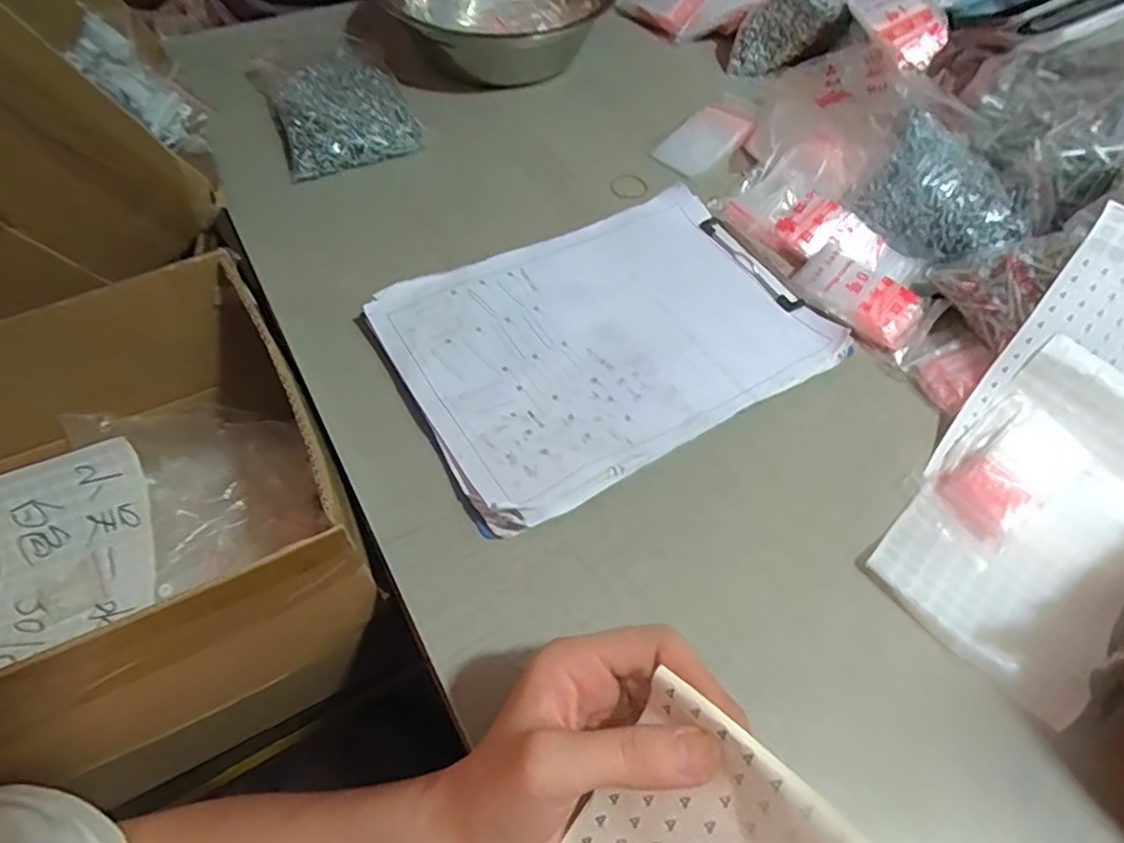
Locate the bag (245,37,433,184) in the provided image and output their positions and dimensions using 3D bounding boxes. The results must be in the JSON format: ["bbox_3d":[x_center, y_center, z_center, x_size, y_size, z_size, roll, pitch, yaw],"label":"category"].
[{"bbox_3d":[-0.221,-0.313,0.613,0.126,0.027,0.191,-23,60,-17],"label":"bag"}]

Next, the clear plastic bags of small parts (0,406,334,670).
[{"bbox_3d":[-0.346,0.081,0.502,0.288,0.084,0.136,-24,60,-18],"label":"clear plastic bags of small parts"}]

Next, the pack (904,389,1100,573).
[{"bbox_3d":[0.283,0.034,0.415,0.109,0.021,0.064,-30,62,-21],"label":"pack"}]

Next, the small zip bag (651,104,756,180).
[{"bbox_3d":[0.137,-0.272,0.617,0.054,0.013,0.110,39,63,22],"label":"small zip bag"}]

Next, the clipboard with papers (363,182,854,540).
[{"bbox_3d":[0.032,-0.068,0.474,0.296,0.017,0.215,-27,62,-20],"label":"clipboard with papers"}]

